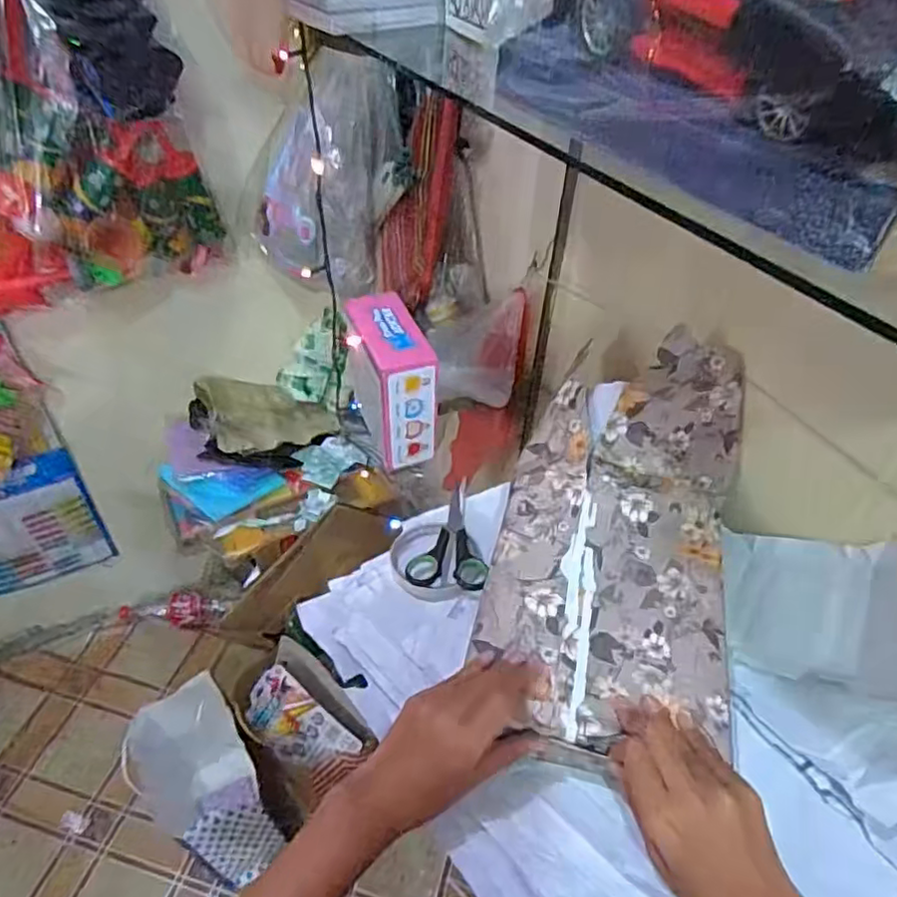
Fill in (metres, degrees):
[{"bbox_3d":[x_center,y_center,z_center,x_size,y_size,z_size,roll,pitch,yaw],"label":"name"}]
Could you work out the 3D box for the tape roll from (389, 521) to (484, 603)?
[{"bbox_3d":[-0.015,0.103,0.599,0.087,0.015,0.086,2,43,-1],"label":"tape roll"}]

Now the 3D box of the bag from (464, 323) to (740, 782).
[{"bbox_3d":[0.136,0.054,0.491,0.184,0.147,0.299,13,44,11],"label":"bag"}]

